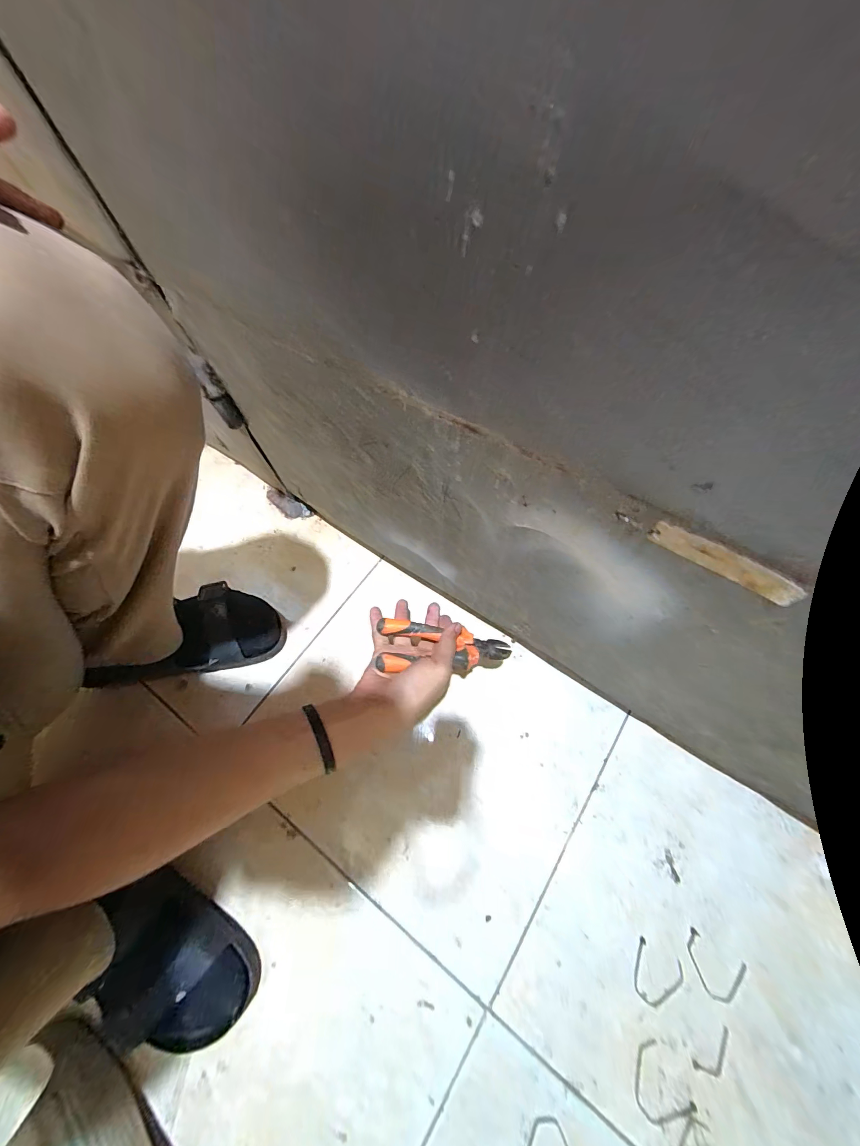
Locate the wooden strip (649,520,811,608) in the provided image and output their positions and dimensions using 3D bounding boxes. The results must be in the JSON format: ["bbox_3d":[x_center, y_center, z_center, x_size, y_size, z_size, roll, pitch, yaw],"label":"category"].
[{"bbox_3d":[0.153,-0.006,0.197,0.074,0.021,0.004,31,72,14],"label":"wooden strip"}]

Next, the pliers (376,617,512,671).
[{"bbox_3d":[0.016,0.086,0.419,0.150,0.021,0.068,7,32,-4],"label":"pliers"}]

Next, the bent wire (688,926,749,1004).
[{"bbox_3d":[0.286,0.402,0.382,0.054,0.004,0.044,31,71,13],"label":"bent wire"}]

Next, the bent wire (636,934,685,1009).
[{"bbox_3d":[0.231,0.410,0.381,0.046,0.004,0.047,0,67,1],"label":"bent wire"}]

